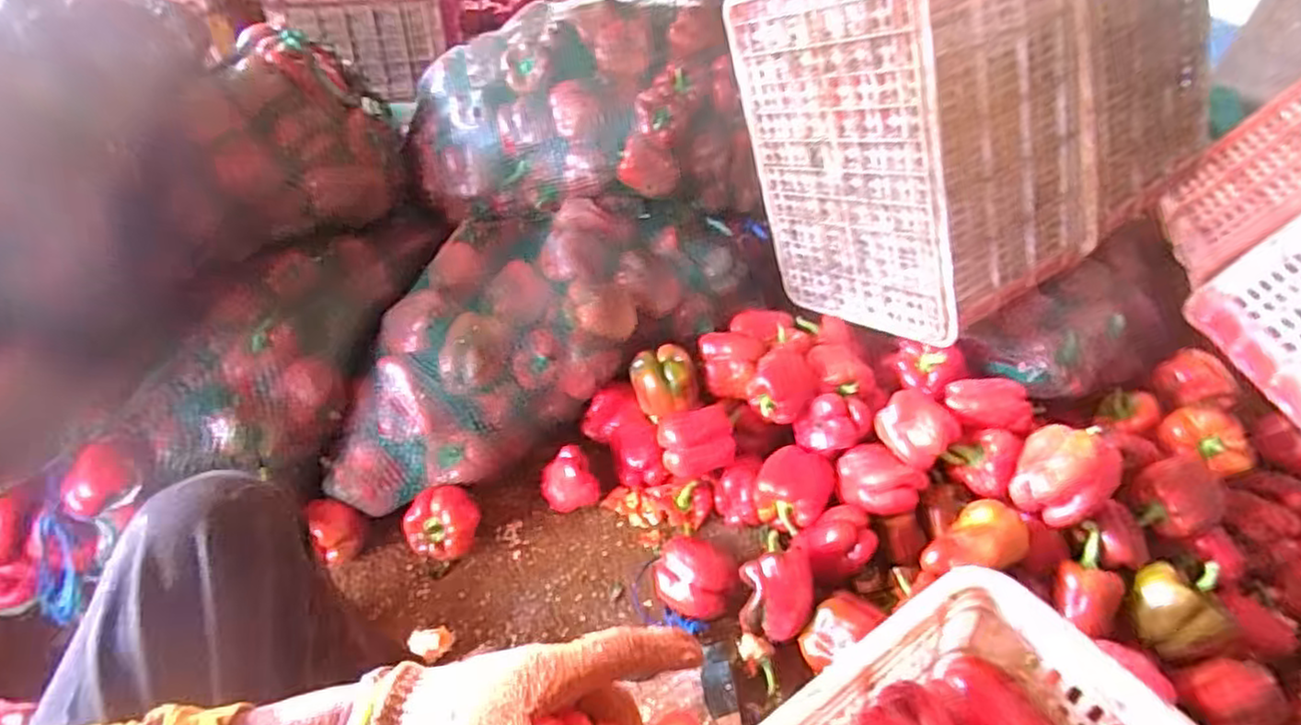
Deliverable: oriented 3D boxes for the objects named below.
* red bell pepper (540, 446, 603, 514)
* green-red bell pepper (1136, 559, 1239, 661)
[{"bbox_3d":[-0.115,0.171,1.001,0.071,0.071,0.073,1,41,-1],"label":"red bell pepper"},{"bbox_3d":[0.614,0.285,0.817,0.101,0.071,0.099,-2,41,-5],"label":"green-red bell pepper"}]

